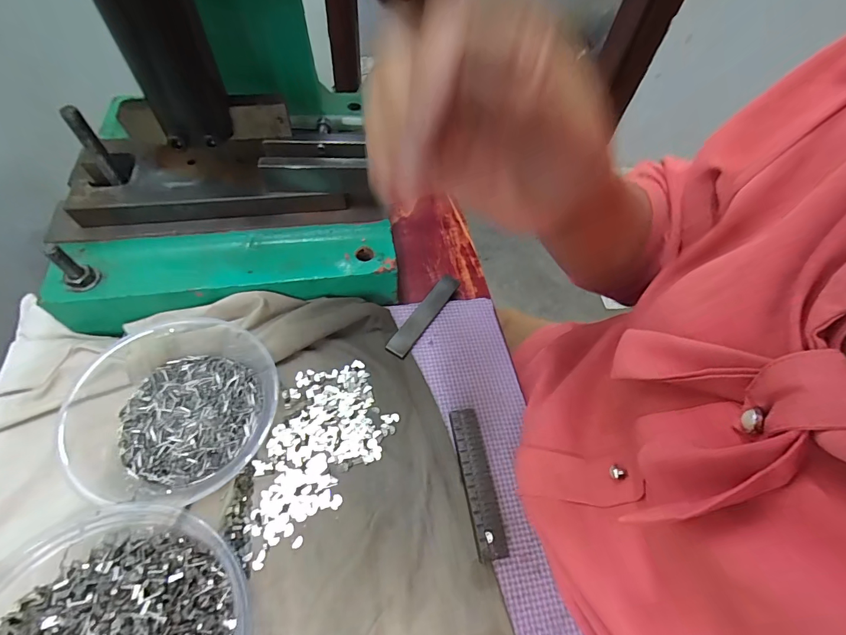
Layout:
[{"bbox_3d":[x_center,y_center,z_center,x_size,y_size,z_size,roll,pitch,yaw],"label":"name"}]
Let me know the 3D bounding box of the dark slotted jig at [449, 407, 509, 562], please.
[{"bbox_3d":[0.038,0.112,0.269,0.021,0.011,0.096,-6,60,-9],"label":"dark slotted jig"}]

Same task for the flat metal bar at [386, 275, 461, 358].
[{"bbox_3d":[0.003,-0.003,0.340,0.019,0.006,0.095,35,60,9],"label":"flat metal bar"}]

